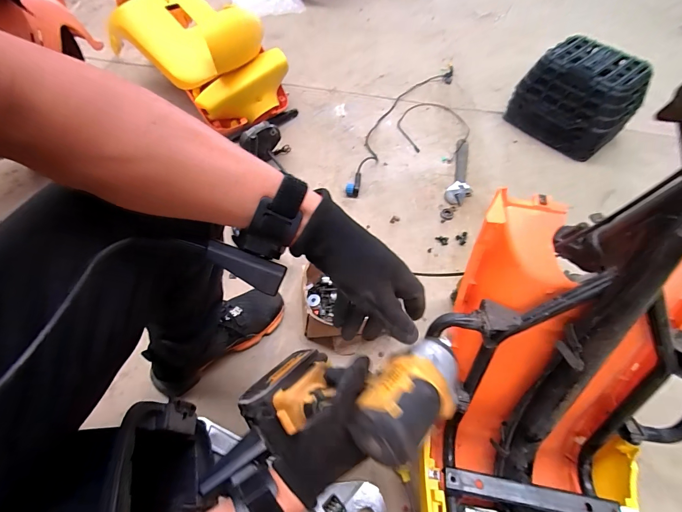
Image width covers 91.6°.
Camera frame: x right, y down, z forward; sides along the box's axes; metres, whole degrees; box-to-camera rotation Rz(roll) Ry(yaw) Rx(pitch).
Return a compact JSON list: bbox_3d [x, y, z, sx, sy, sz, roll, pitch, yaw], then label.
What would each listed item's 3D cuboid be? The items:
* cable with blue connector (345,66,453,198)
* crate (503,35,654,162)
[{"bbox_3d":[0.195,-0.465,1.119,0.116,0.032,0.789,28,58,16],"label":"cable with blue connector"},{"bbox_3d":[0.737,-0.493,1.047,0.220,0.227,0.313,-30,62,-22],"label":"crate"}]

